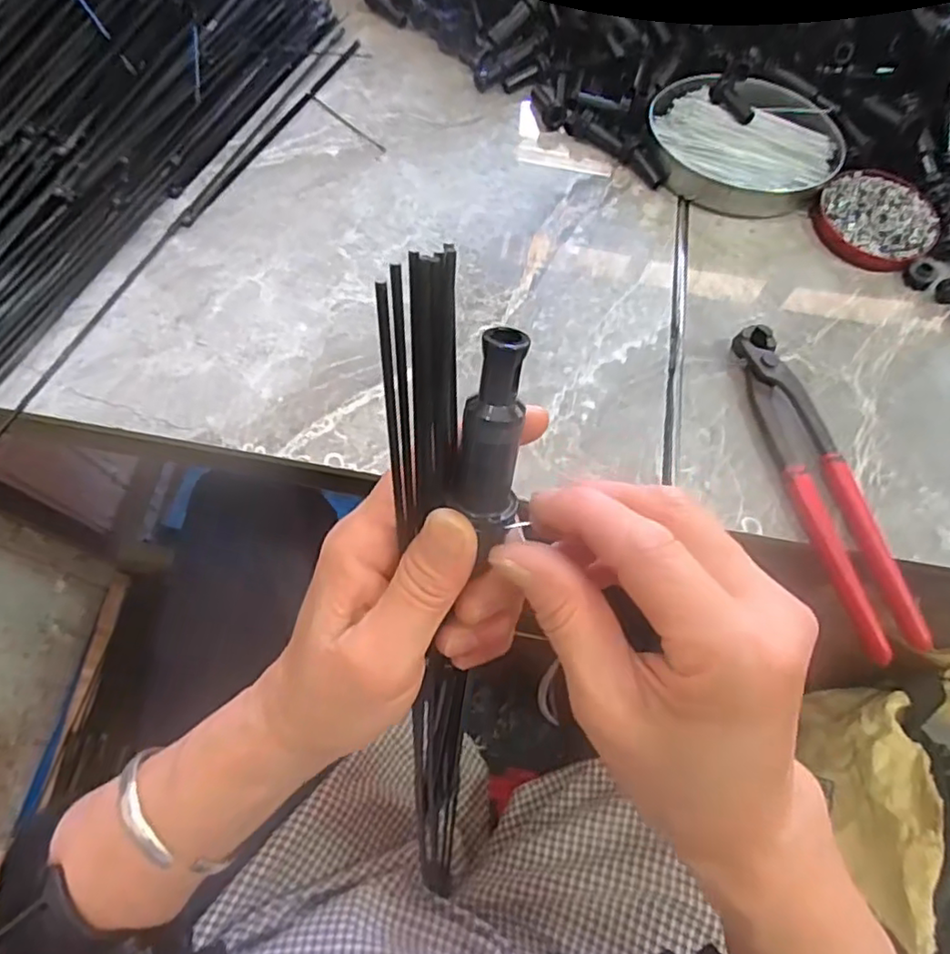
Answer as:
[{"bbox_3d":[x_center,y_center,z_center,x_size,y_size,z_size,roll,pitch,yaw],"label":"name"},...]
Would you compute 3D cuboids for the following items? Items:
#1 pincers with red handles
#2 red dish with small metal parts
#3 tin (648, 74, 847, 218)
[{"bbox_3d":[0.201,0.002,0.360,0.038,0.018,0.200,-11,70,-7],"label":"pincers with red handles"},{"bbox_3d":[0.286,-0.184,0.439,0.079,0.014,0.079,1,69,-2],"label":"red dish with small metal parts"},{"bbox_3d":[0.193,-0.242,0.449,0.132,0.029,0.111,12,68,2],"label":"tin"}]

